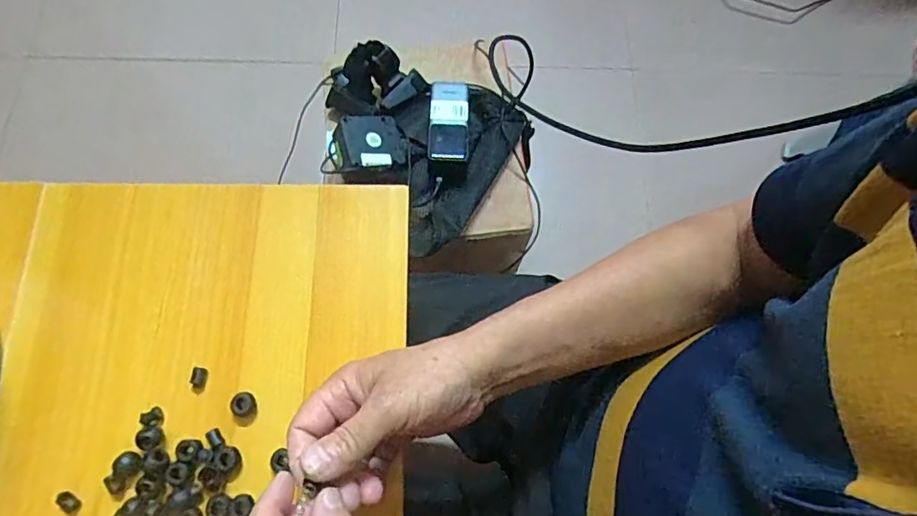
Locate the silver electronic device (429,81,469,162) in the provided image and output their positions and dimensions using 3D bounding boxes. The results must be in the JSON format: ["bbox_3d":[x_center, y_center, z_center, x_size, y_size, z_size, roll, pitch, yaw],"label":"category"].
[{"bbox_3d":[-0.012,-0.191,0.748,0.053,0.013,0.124,2,72,-1],"label":"silver electronic device"}]

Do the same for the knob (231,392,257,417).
[{"bbox_3d":[-0.159,0.108,0.403,0.016,0.015,0.017,1,72,-2],"label":"knob"}]

